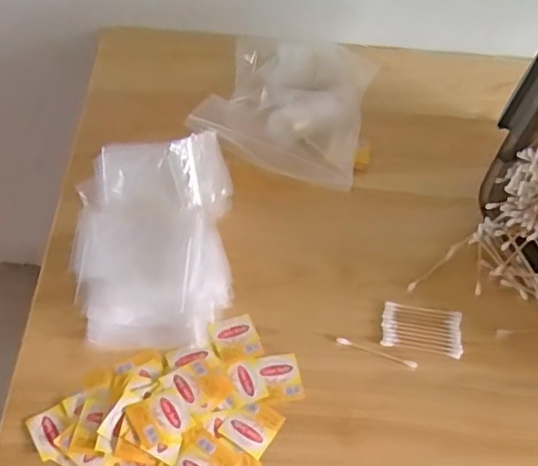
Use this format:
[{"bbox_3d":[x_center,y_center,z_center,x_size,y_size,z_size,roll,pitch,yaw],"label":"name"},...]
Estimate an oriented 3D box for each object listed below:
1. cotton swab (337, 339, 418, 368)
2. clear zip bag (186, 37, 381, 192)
[{"bbox_3d":[0.095,0.105,0.534,0.071,0.004,0.005,18,50,8],"label":"cotton swab"},{"bbox_3d":[0.026,-0.153,0.704,0.179,0.049,0.233,14,49,4],"label":"clear zip bag"}]

